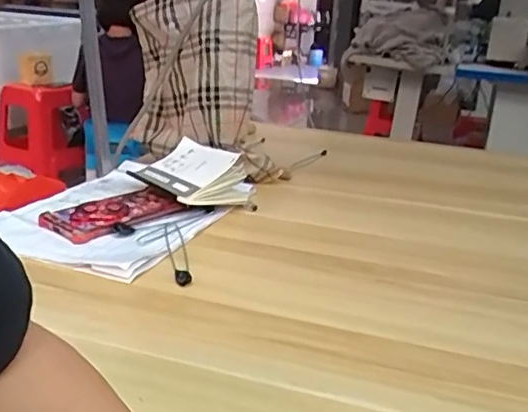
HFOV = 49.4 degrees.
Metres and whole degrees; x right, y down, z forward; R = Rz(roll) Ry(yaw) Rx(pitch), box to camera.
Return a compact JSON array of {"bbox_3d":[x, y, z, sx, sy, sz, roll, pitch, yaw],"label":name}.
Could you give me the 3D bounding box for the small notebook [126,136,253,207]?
[{"bbox_3d":[-0.087,-0.041,0.735,0.124,0.066,0.137,-14,26,-39],"label":"small notebook"}]

